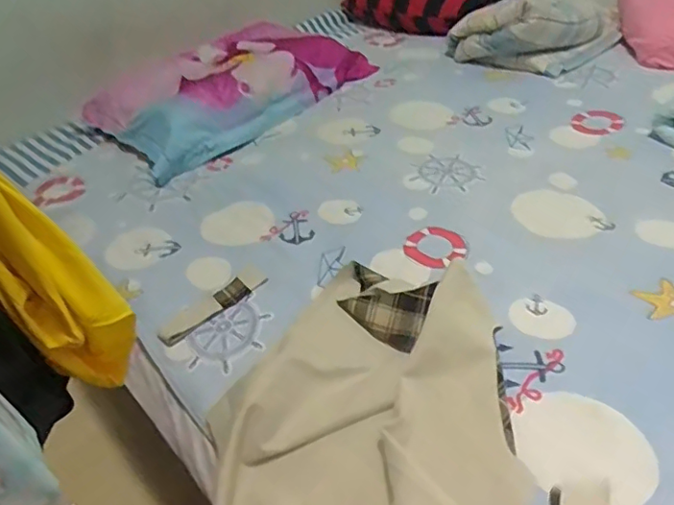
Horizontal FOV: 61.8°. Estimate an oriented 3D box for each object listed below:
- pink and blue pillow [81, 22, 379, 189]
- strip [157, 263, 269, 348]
[{"bbox_3d":[-0.249,-0.432,1.419,0.273,0.172,0.728,25,49,35],"label":"pink and blue pillow"},{"bbox_3d":[-0.194,0.080,0.882,0.051,0.009,0.193,28,50,36],"label":"strip"}]

